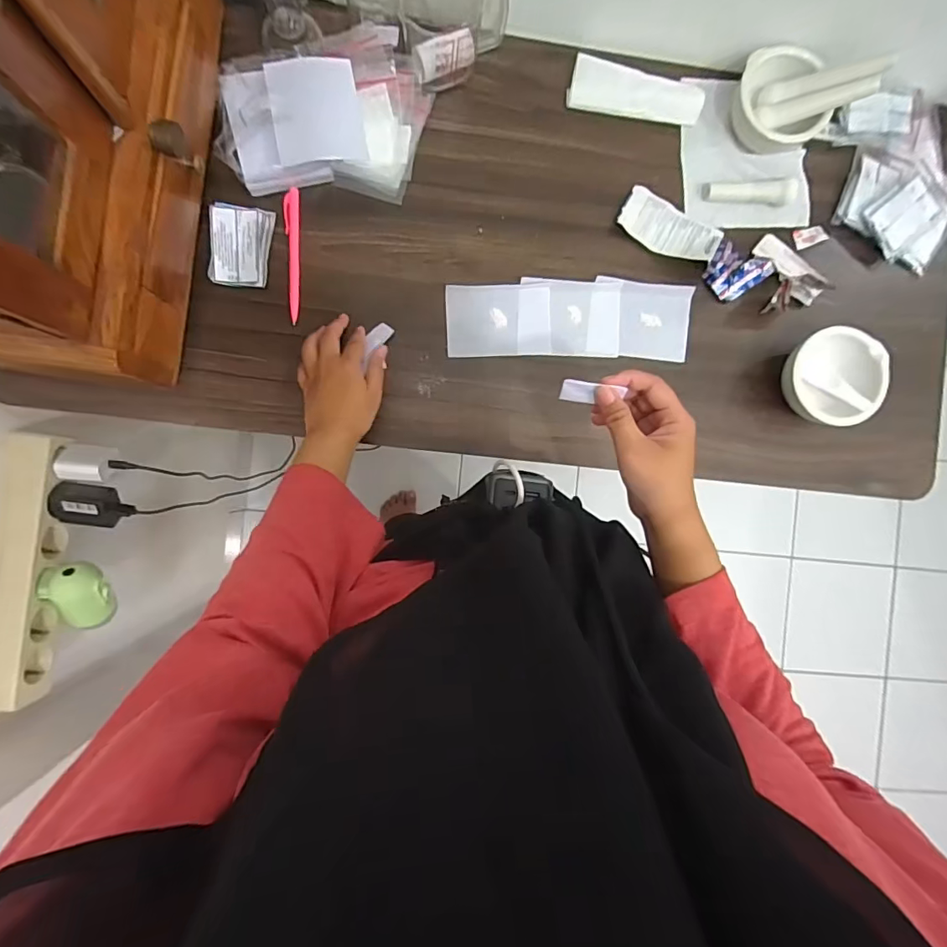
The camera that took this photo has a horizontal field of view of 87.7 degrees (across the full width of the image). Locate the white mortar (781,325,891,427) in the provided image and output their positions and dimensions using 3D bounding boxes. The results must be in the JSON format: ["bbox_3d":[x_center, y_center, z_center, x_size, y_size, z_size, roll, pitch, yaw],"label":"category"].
[{"bbox_3d":[0.372,-0.100,0.520,0.092,0.047,0.098,0,90,-5],"label":"white mortar"}]

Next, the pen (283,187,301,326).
[{"bbox_3d":[-0.182,-0.221,0.501,0.015,0.007,0.132,-2,89,-4],"label":"pen"}]

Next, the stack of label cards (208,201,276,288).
[{"bbox_3d":[-0.231,-0.227,0.489,0.057,0.012,0.077,3,89,-4],"label":"stack of label cards"}]

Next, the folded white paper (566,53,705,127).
[{"bbox_3d":[0.174,-0.406,0.527,0.141,0.015,0.050,10,88,-4],"label":"folded white paper"}]

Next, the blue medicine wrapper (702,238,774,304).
[{"bbox_3d":[0.278,-0.214,0.525,0.057,0.026,0.050,41,87,-2],"label":"blue medicine wrapper"}]

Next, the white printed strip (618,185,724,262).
[{"bbox_3d":[0.211,-0.263,0.524,0.107,0.022,0.059,23,88,-3],"label":"white printed strip"}]

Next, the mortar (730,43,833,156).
[{"bbox_3d":[0.322,-0.389,0.517,0.091,0.051,0.078,0,89,-4],"label":"mortar"}]

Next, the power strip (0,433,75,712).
[{"bbox_3d":[-0.484,0.101,0.533,0.050,0.055,0.283,5,89,-5],"label":"power strip"}]

